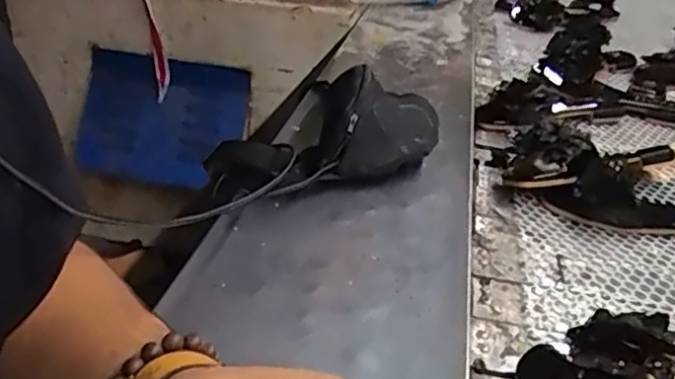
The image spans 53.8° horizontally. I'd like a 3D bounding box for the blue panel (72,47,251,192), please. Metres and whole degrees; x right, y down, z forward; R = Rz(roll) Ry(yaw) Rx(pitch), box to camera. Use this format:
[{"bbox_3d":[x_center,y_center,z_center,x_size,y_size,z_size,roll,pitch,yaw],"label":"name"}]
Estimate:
[{"bbox_3d":[-0.430,-0.163,1.618,0.387,0.304,0.019,11,7,0],"label":"blue panel"}]

